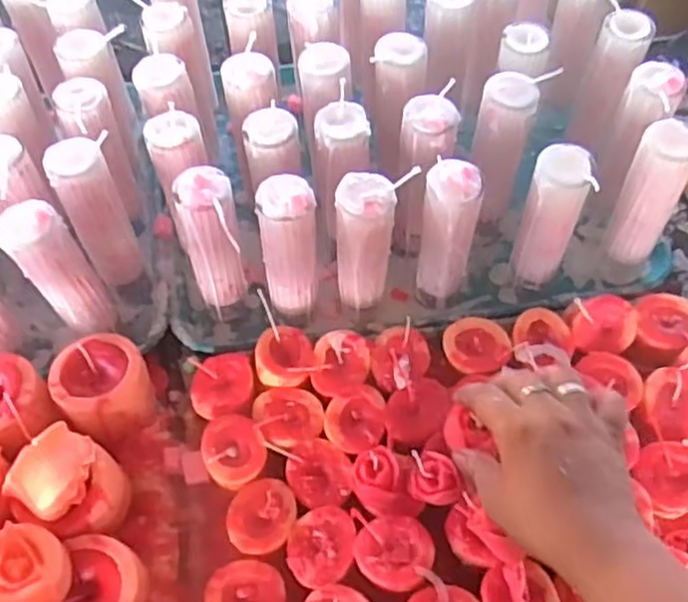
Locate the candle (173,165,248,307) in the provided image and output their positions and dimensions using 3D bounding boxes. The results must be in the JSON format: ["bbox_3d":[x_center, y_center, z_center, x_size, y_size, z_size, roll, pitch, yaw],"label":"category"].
[{"bbox_3d":[-0.099,-0.037,0.582,0.040,0.160,0.041,-13,60,-7],"label":"candle"}]

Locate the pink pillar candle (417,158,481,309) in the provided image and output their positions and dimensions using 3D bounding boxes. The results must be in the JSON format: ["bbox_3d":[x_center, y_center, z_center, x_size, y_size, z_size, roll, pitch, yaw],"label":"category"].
[{"bbox_3d":[0.078,-0.046,0.579,0.037,0.154,0.034,12,60,7],"label":"pink pillar candle"}]

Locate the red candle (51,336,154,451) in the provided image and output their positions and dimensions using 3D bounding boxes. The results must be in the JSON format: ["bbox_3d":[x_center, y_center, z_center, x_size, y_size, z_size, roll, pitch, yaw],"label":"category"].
[{"bbox_3d":[-0.181,0.071,0.571,0.068,0.062,0.074,0,59,0],"label":"red candle"}]

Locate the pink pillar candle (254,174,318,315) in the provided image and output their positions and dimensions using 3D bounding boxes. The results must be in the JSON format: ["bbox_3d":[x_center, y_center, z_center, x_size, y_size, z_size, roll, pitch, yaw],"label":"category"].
[{"bbox_3d":[-0.041,-0.037,0.569,0.042,0.132,0.041,-5,59,-2],"label":"pink pillar candle"}]

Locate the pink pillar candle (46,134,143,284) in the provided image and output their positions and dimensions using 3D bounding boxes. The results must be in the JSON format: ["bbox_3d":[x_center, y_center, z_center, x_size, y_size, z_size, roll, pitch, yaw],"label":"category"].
[{"bbox_3d":[-0.195,-0.067,0.591,0.041,0.141,0.038,-3,59,-1],"label":"pink pillar candle"}]

